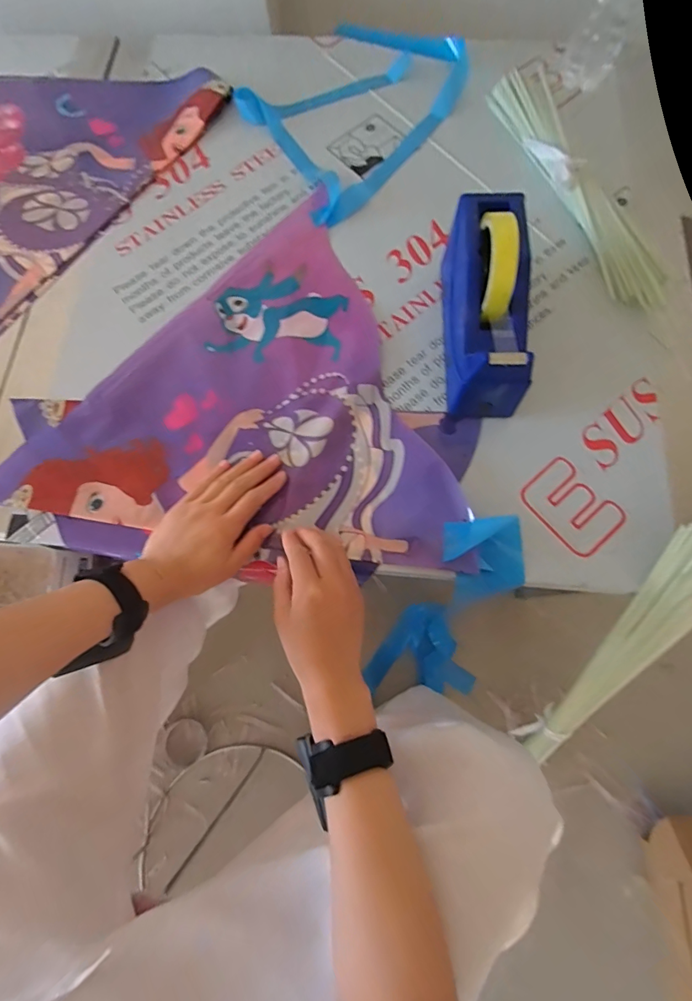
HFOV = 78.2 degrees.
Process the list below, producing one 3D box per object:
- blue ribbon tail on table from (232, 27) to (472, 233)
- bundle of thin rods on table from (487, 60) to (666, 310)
[{"bbox_3d":[0.000,-0.537,0.580,0.230,0.026,0.340,37,78,9],"label":"blue ribbon tail on table"},{"bbox_3d":[0.285,-0.402,0.530,0.088,0.023,0.386,-18,76,-4],"label":"bundle of thin rods on table"}]

